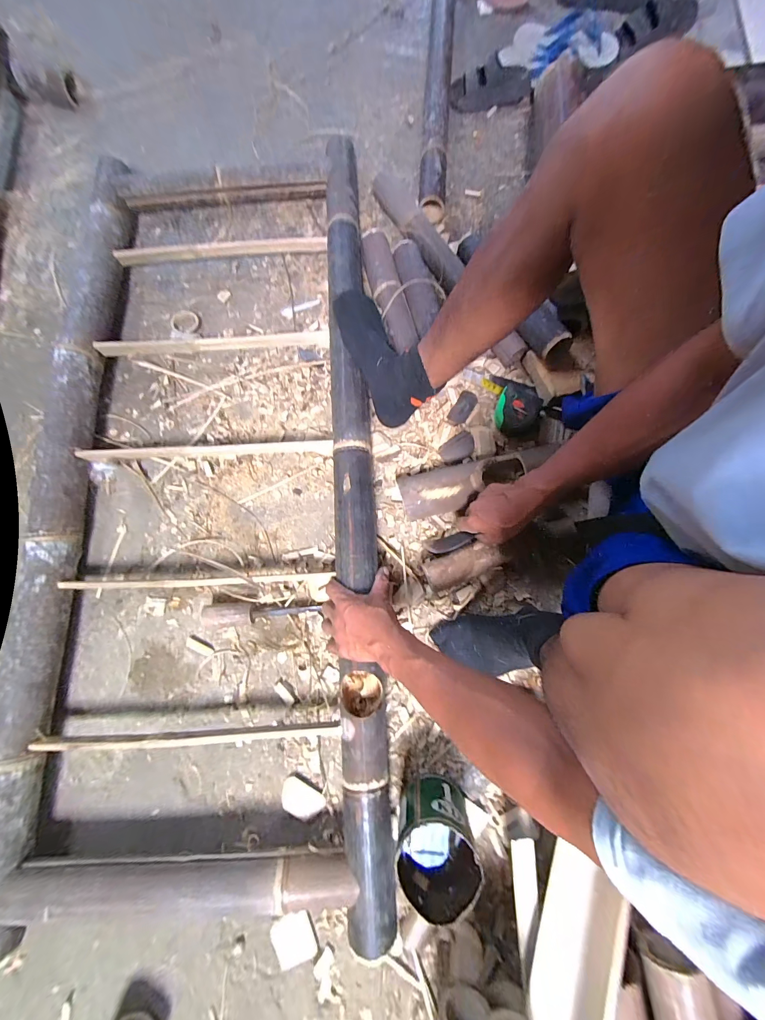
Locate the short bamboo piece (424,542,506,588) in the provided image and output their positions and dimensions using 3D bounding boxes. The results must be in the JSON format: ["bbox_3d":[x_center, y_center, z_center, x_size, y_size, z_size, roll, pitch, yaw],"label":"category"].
[{"bbox_3d":[0.134,0.091,0.581,0.130,0.054,0.049,-22,78,-4],"label":"short bamboo piece"}]

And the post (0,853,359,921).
[{"bbox_3d":[-0.270,0.499,0.450,0.470,0.042,0.052,-2,77,1],"label":"post"}]

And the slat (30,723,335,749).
[{"bbox_3d":[-0.285,0.335,0.504,0.436,0.018,0.015,-3,77,0],"label":"slat"}]

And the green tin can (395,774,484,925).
[{"bbox_3d":[0.071,0.441,0.470,0.101,0.131,0.104,0,77,1],"label":"green tin can"}]

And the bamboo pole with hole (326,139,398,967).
[{"bbox_3d":[-0.055,-0.162,0.599,0.067,0.081,1.263,-3,77,-1],"label":"bamboo pole with hole"}]

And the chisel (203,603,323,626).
[{"bbox_3d":[-0.202,0.172,0.577,0.187,0.036,0.033,-3,77,0],"label":"chisel"}]

